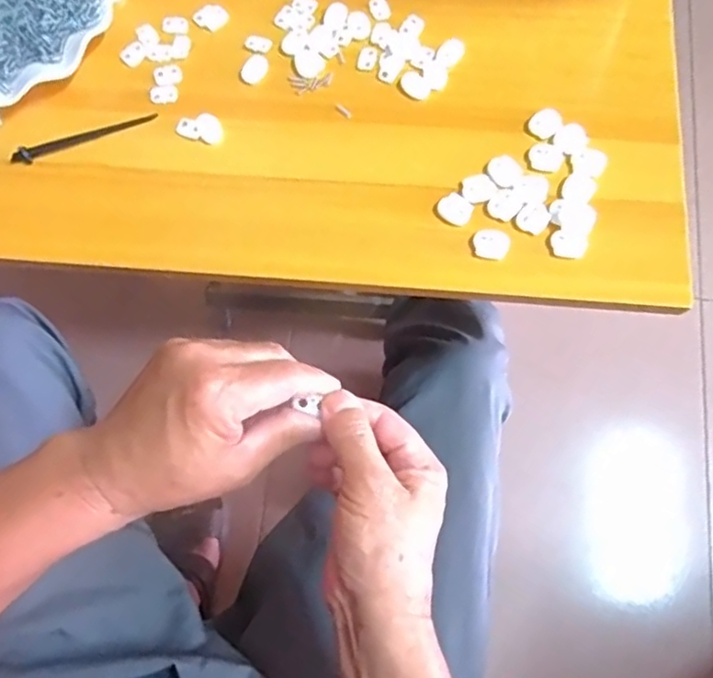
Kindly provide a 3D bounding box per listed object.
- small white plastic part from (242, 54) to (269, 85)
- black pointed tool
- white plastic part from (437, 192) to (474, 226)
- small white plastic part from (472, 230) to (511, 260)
[{"bbox_3d":[-0.074,-0.199,0.455,0.016,0.004,0.024,30,76,10],"label":"small white plastic part"},{"bbox_3d":[-0.194,-0.145,0.443,0.103,0.008,0.010,-21,74,-5],"label":"black pointed tool"},{"bbox_3d":[0.067,-0.088,0.417,0.023,0.004,0.020,39,77,12],"label":"white plastic part"},{"bbox_3d":[0.089,-0.063,0.409,0.024,0.004,0.019,12,73,5],"label":"small white plastic part"}]

